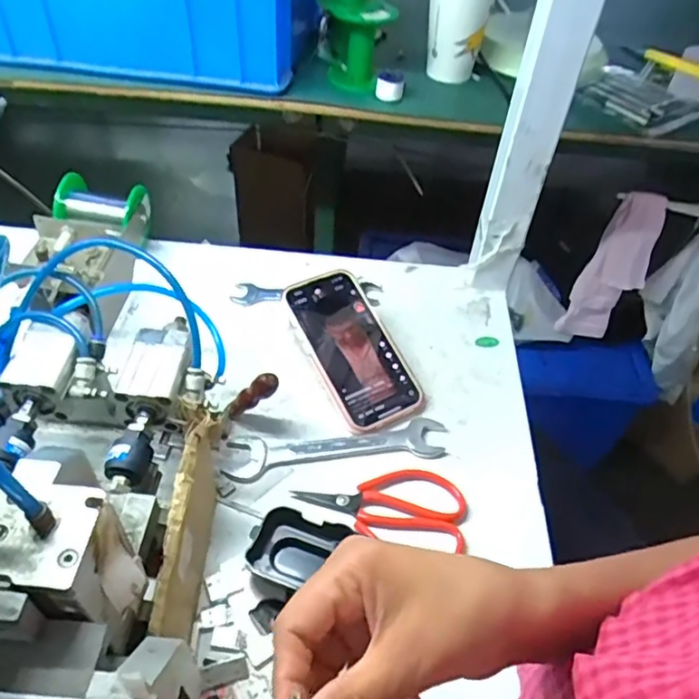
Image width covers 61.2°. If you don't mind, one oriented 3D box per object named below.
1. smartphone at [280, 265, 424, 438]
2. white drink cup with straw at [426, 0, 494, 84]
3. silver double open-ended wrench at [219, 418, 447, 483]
[{"bbox_3d":[0.002,-0.003,0.523,0.074,0.007,0.151,-22,72,-23],"label":"smartphone"},{"bbox_3d":[0.115,-0.350,0.625,0.072,0.133,0.071,11,47,5],"label":"white drink cup with straw"},{"bbox_3d":[-0.012,0.082,0.484,0.182,0.009,0.038,-3,48,-9],"label":"silver double open-ended wrench"}]

